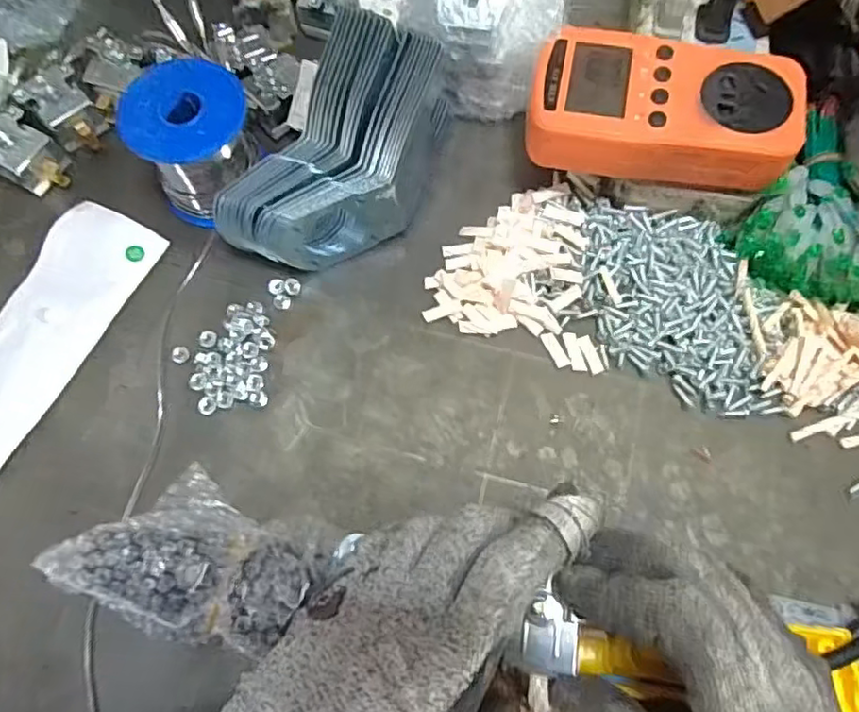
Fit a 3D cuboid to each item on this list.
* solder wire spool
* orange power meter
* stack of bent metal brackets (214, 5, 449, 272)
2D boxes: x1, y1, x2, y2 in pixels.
[{"bbox_3d":[-0.125,-0.116,0.337,0.063,0.058,0.057,-39,74,-11],"label":"solder wire spool"},{"bbox_3d":[0.115,-0.124,0.313,0.126,0.034,0.067,9,71,5],"label":"orange power meter"},{"bbox_3d":[-0.042,-0.105,0.333,0.074,0.061,0.139,31,74,11],"label":"stack of bent metal brackets"}]

